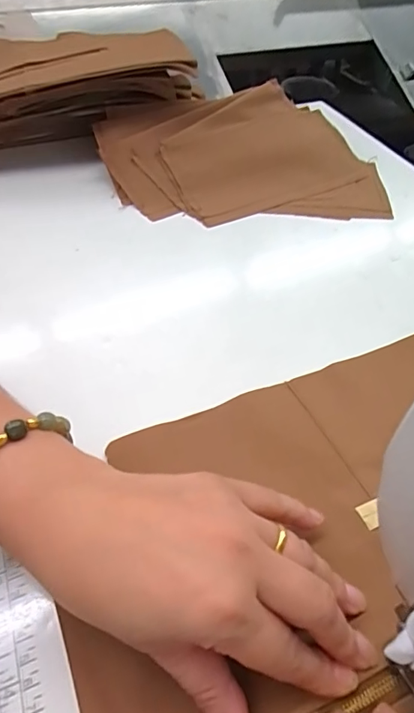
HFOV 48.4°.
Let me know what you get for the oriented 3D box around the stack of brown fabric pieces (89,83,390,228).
[{"bbox_3d":[0.038,-0.219,0.503,0.293,0.017,0.180,-6,70,-9],"label":"stack of brown fabric pieces"}]

